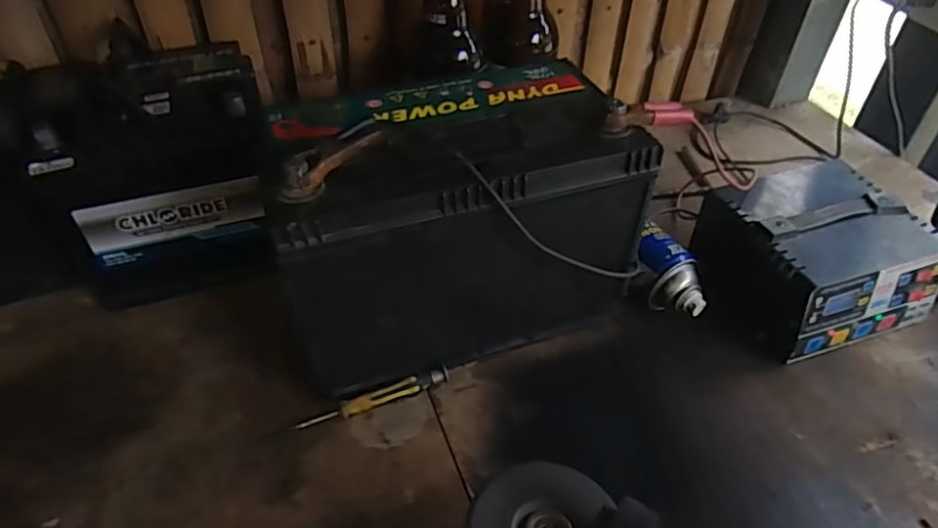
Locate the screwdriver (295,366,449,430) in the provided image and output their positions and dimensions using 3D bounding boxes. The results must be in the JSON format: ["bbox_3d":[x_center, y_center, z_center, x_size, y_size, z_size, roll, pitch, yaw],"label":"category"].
[{"bbox_3d":[-0.080,0.118,0.523,0.134,0.020,0.015,-16,46,-17],"label":"screwdriver"}]

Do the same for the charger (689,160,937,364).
[{"bbox_3d":[0.336,-0.008,0.597,0.186,0.096,0.159,-13,45,-15],"label":"charger"}]

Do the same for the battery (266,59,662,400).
[{"bbox_3d":[-0.009,-0.036,0.541,0.293,0.216,0.176,-10,44,-12],"label":"battery"}]

